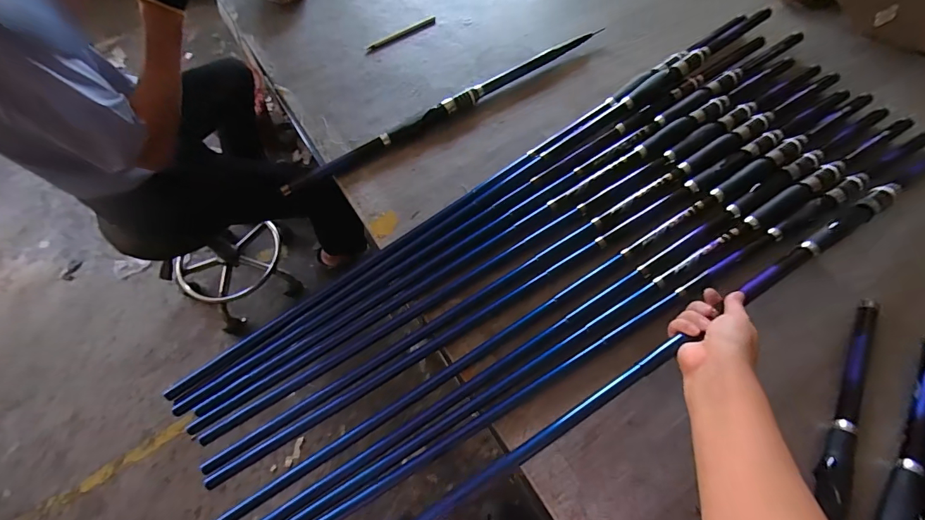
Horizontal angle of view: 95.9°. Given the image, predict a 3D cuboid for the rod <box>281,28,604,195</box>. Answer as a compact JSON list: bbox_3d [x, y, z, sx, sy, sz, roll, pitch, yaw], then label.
[{"bbox_3d":[-0.010,-0.255,0.687,0.601,0.026,0.032,-30,66,-12],"label":"rod"}]

